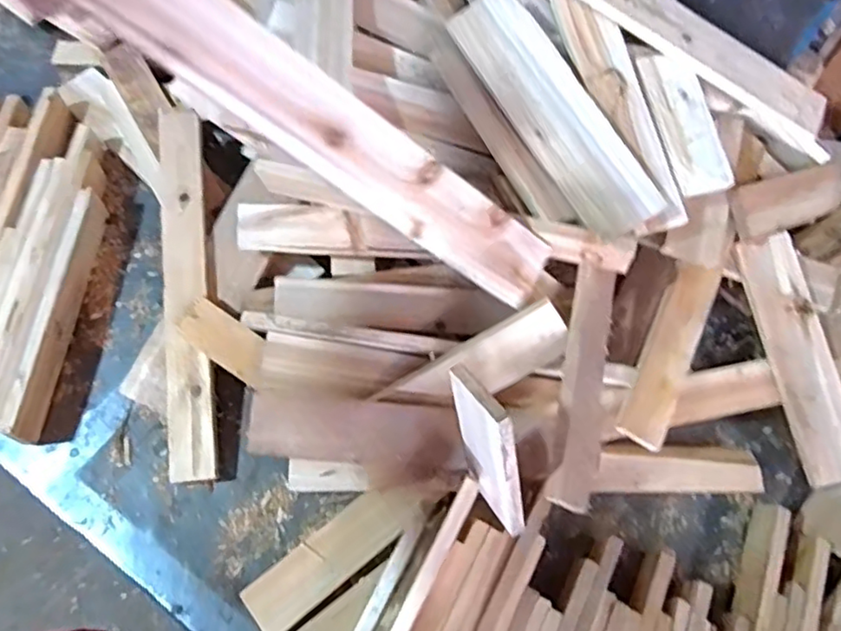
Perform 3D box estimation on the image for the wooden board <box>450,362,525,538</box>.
[{"bbox_3d":[0.059,0.123,0.546,0.015,0.179,0.072,-29,45,-20],"label":"wooden board"}]

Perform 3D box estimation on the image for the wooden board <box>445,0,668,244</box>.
[{"bbox_3d":[0.138,-0.209,0.637,0.086,0.015,0.284,-30,83,-1],"label":"wooden board"}]

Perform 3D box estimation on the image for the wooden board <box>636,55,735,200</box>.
[{"bbox_3d":[0.285,-0.207,0.665,0.061,0.013,0.161,-16,82,-7],"label":"wooden board"}]

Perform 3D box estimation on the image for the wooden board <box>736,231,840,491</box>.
[{"bbox_3d":[0.415,0.045,0.673,0.060,0.014,0.267,-15,80,9],"label":"wooden board"}]

